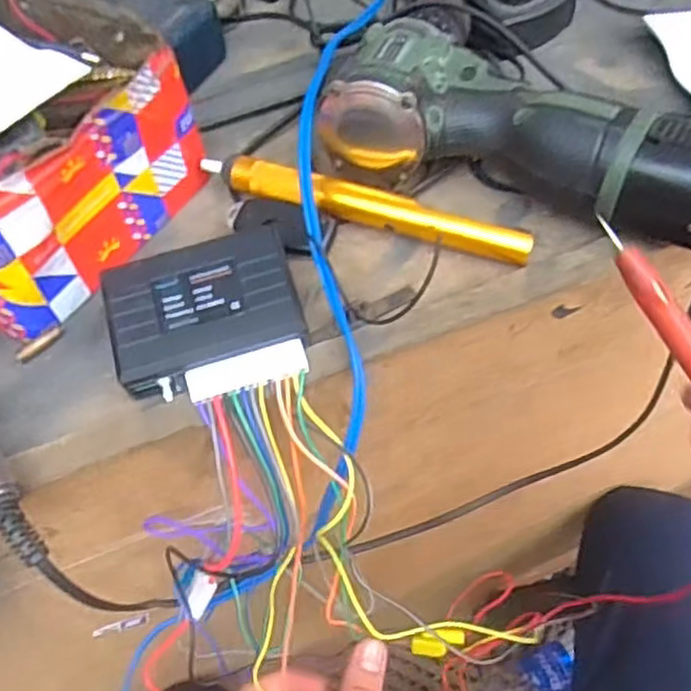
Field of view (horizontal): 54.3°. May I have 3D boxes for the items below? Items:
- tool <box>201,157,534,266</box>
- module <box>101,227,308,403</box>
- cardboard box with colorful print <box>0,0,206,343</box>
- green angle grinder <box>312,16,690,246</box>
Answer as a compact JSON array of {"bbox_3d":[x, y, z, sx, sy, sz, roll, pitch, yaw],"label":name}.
[{"bbox_3d":[0.007,-0.071,0.354,0.180,0.023,0.019,18,60,16],"label":"tool"},{"bbox_3d":[-0.063,-0.010,0.311,0.083,0.033,0.068,-15,57,-5],"label":"module"},{"bbox_3d":[-0.212,-0.125,0.373,0.241,0.084,0.156,29,63,22],"label":"cardboard box with colorful print"},{"bbox_3d":[0.087,-0.109,0.346,0.190,0.063,0.080,18,60,16],"label":"green angle grinder"}]

